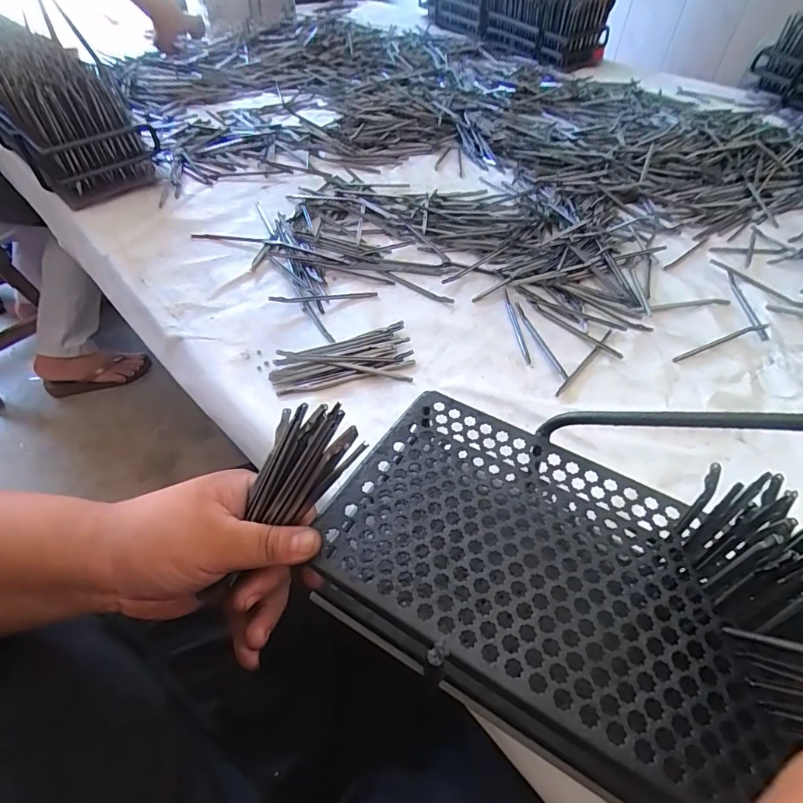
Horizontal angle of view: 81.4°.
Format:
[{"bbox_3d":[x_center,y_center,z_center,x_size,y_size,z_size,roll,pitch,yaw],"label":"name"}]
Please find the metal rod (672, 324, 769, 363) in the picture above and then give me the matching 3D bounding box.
[{"bbox_3d":[0.336,-0.063,0.491,0.127,0.005,0.008,-19,54,-14],"label":"metal rod"}]

